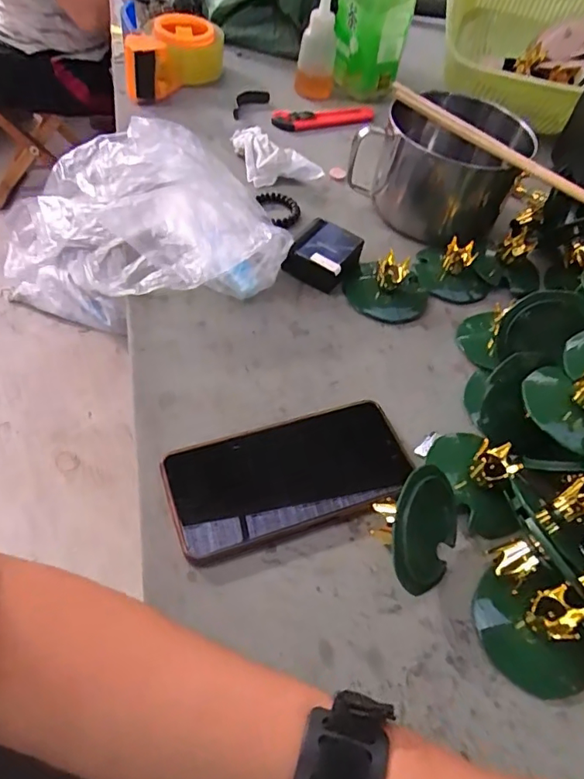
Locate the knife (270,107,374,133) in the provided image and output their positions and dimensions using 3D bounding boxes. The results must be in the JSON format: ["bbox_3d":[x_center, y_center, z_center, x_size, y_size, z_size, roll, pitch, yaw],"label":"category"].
[{"bbox_3d":[0.040,-0.332,0.648,0.125,0.017,0.021,-9,55,-15],"label":"knife"}]

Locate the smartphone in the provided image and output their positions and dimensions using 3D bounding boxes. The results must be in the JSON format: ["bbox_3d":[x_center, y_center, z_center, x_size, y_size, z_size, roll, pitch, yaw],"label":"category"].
[{"bbox_3d":[0.000,0.056,0.361,0.163,0.016,0.079,-11,55,-16],"label":"smartphone"}]

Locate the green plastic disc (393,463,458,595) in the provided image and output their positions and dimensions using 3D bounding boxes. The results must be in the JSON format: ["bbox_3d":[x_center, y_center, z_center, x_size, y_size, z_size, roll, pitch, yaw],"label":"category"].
[{"bbox_3d":[0.081,0.086,0.323,0.007,0.067,0.066,4,49,48],"label":"green plastic disc"}]

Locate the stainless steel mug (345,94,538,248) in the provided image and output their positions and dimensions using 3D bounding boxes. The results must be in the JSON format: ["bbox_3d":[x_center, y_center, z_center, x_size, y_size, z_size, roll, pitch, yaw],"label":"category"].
[{"bbox_3d":[0.149,-0.224,0.534,0.138,0.100,0.103,38,56,18],"label":"stainless steel mug"}]

